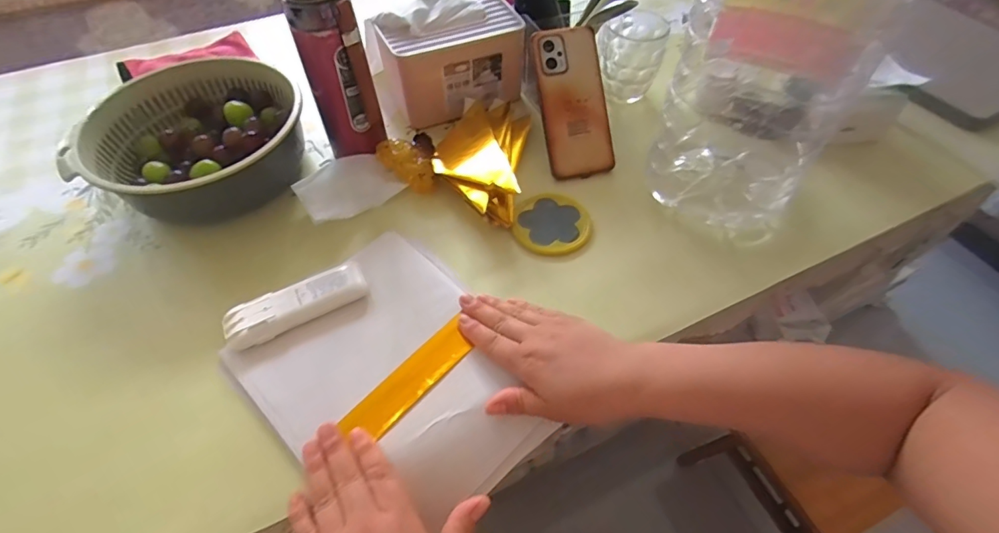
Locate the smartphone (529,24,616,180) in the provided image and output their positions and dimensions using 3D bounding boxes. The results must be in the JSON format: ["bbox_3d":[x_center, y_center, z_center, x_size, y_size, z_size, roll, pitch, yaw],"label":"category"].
[{"bbox_3d":[0.085,-0.186,0.544,0.076,0.015,0.164,-11,95,-3],"label":"smartphone"}]

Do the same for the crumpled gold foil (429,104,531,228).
[{"bbox_3d":[-0.024,-0.126,0.543,0.106,0.045,0.184,5,54,4],"label":"crumpled gold foil"}]

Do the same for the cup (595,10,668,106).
[{"bbox_3d":[0.169,-0.273,0.621,0.081,0.085,0.079,-1,53,1],"label":"cup"}]

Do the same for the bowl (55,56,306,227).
[{"bbox_3d":[-0.334,-0.138,0.539,0.229,0.079,0.199,-11,53,-7],"label":"bowl"}]

